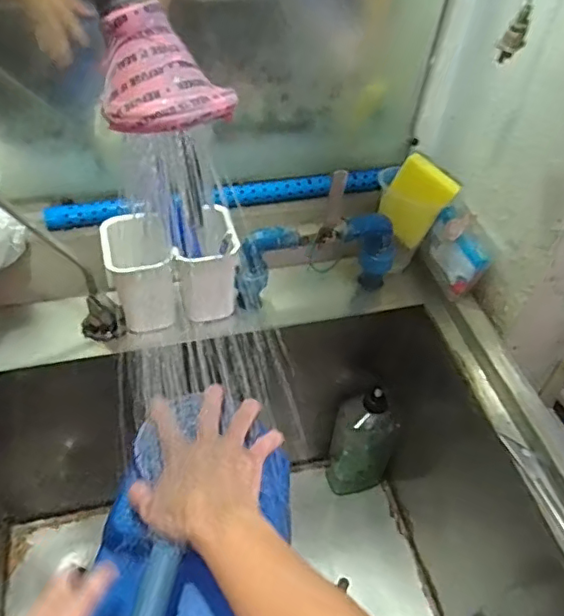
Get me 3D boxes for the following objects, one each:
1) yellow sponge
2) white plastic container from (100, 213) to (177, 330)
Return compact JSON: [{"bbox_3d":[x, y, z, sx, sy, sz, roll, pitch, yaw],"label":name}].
[{"bbox_3d":[0.159,-0.128,0.696,0.069,0.093,0.022,37,29,5],"label":"yellow sponge"},{"bbox_3d":[-0.157,-0.036,0.652,0.071,0.122,0.075,-10,50,-13],"label":"white plastic container"}]

